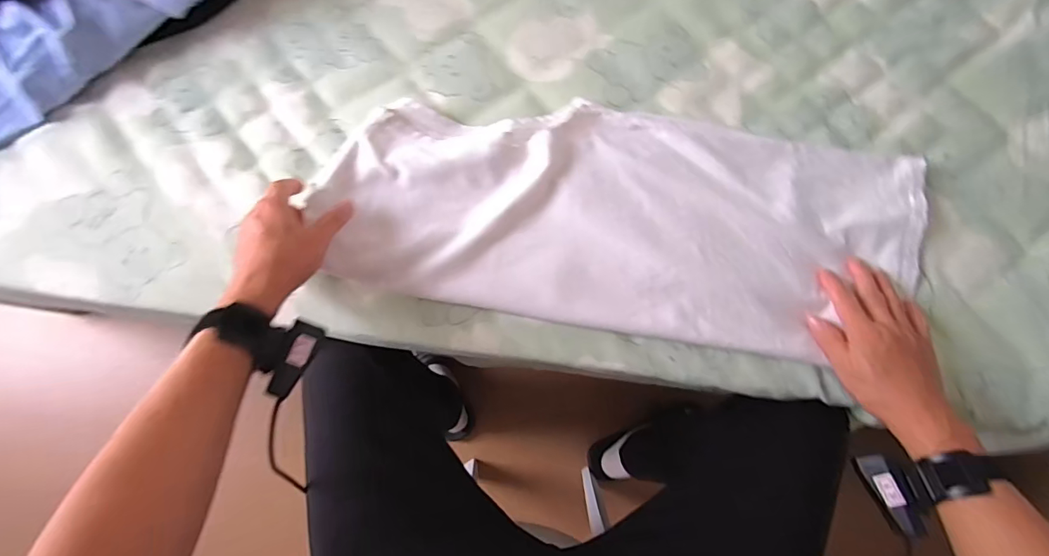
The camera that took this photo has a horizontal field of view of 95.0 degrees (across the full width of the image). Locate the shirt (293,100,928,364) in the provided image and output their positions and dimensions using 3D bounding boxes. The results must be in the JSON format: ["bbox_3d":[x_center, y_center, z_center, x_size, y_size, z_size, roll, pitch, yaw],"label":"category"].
[{"bbox_3d":[0.117,-0.064,0.550,0.662,0.024,0.257,4,77,-2],"label":"shirt"}]

